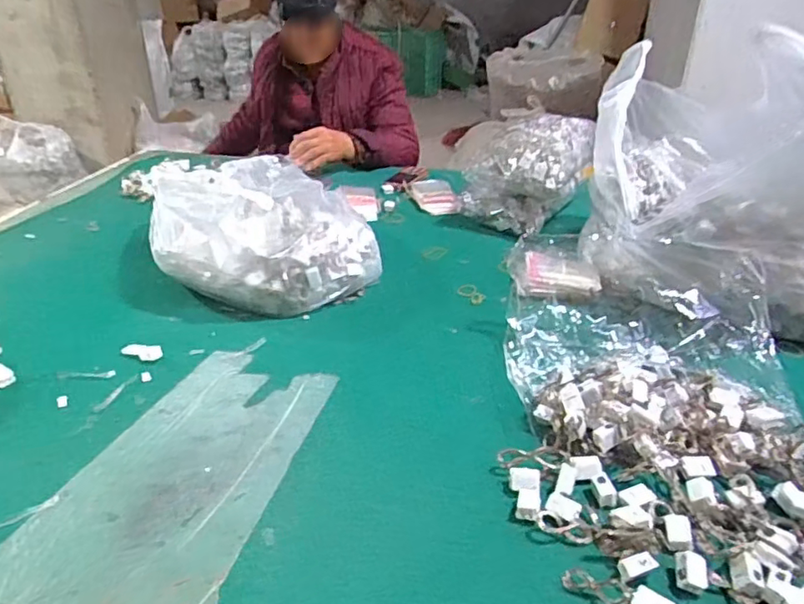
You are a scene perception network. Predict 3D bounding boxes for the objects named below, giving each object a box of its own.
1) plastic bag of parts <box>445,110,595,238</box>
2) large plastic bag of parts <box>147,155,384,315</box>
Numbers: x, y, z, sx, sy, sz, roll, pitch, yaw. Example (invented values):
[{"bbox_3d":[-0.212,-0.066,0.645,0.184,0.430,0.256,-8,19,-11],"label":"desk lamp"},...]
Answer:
[{"bbox_3d":[0.229,-0.236,1.104,0.184,0.174,0.192,17,34,28],"label":"plastic bag of parts"},{"bbox_3d":[-0.213,-0.100,0.881,0.282,0.156,0.260,24,37,36],"label":"large plastic bag of parts"}]

